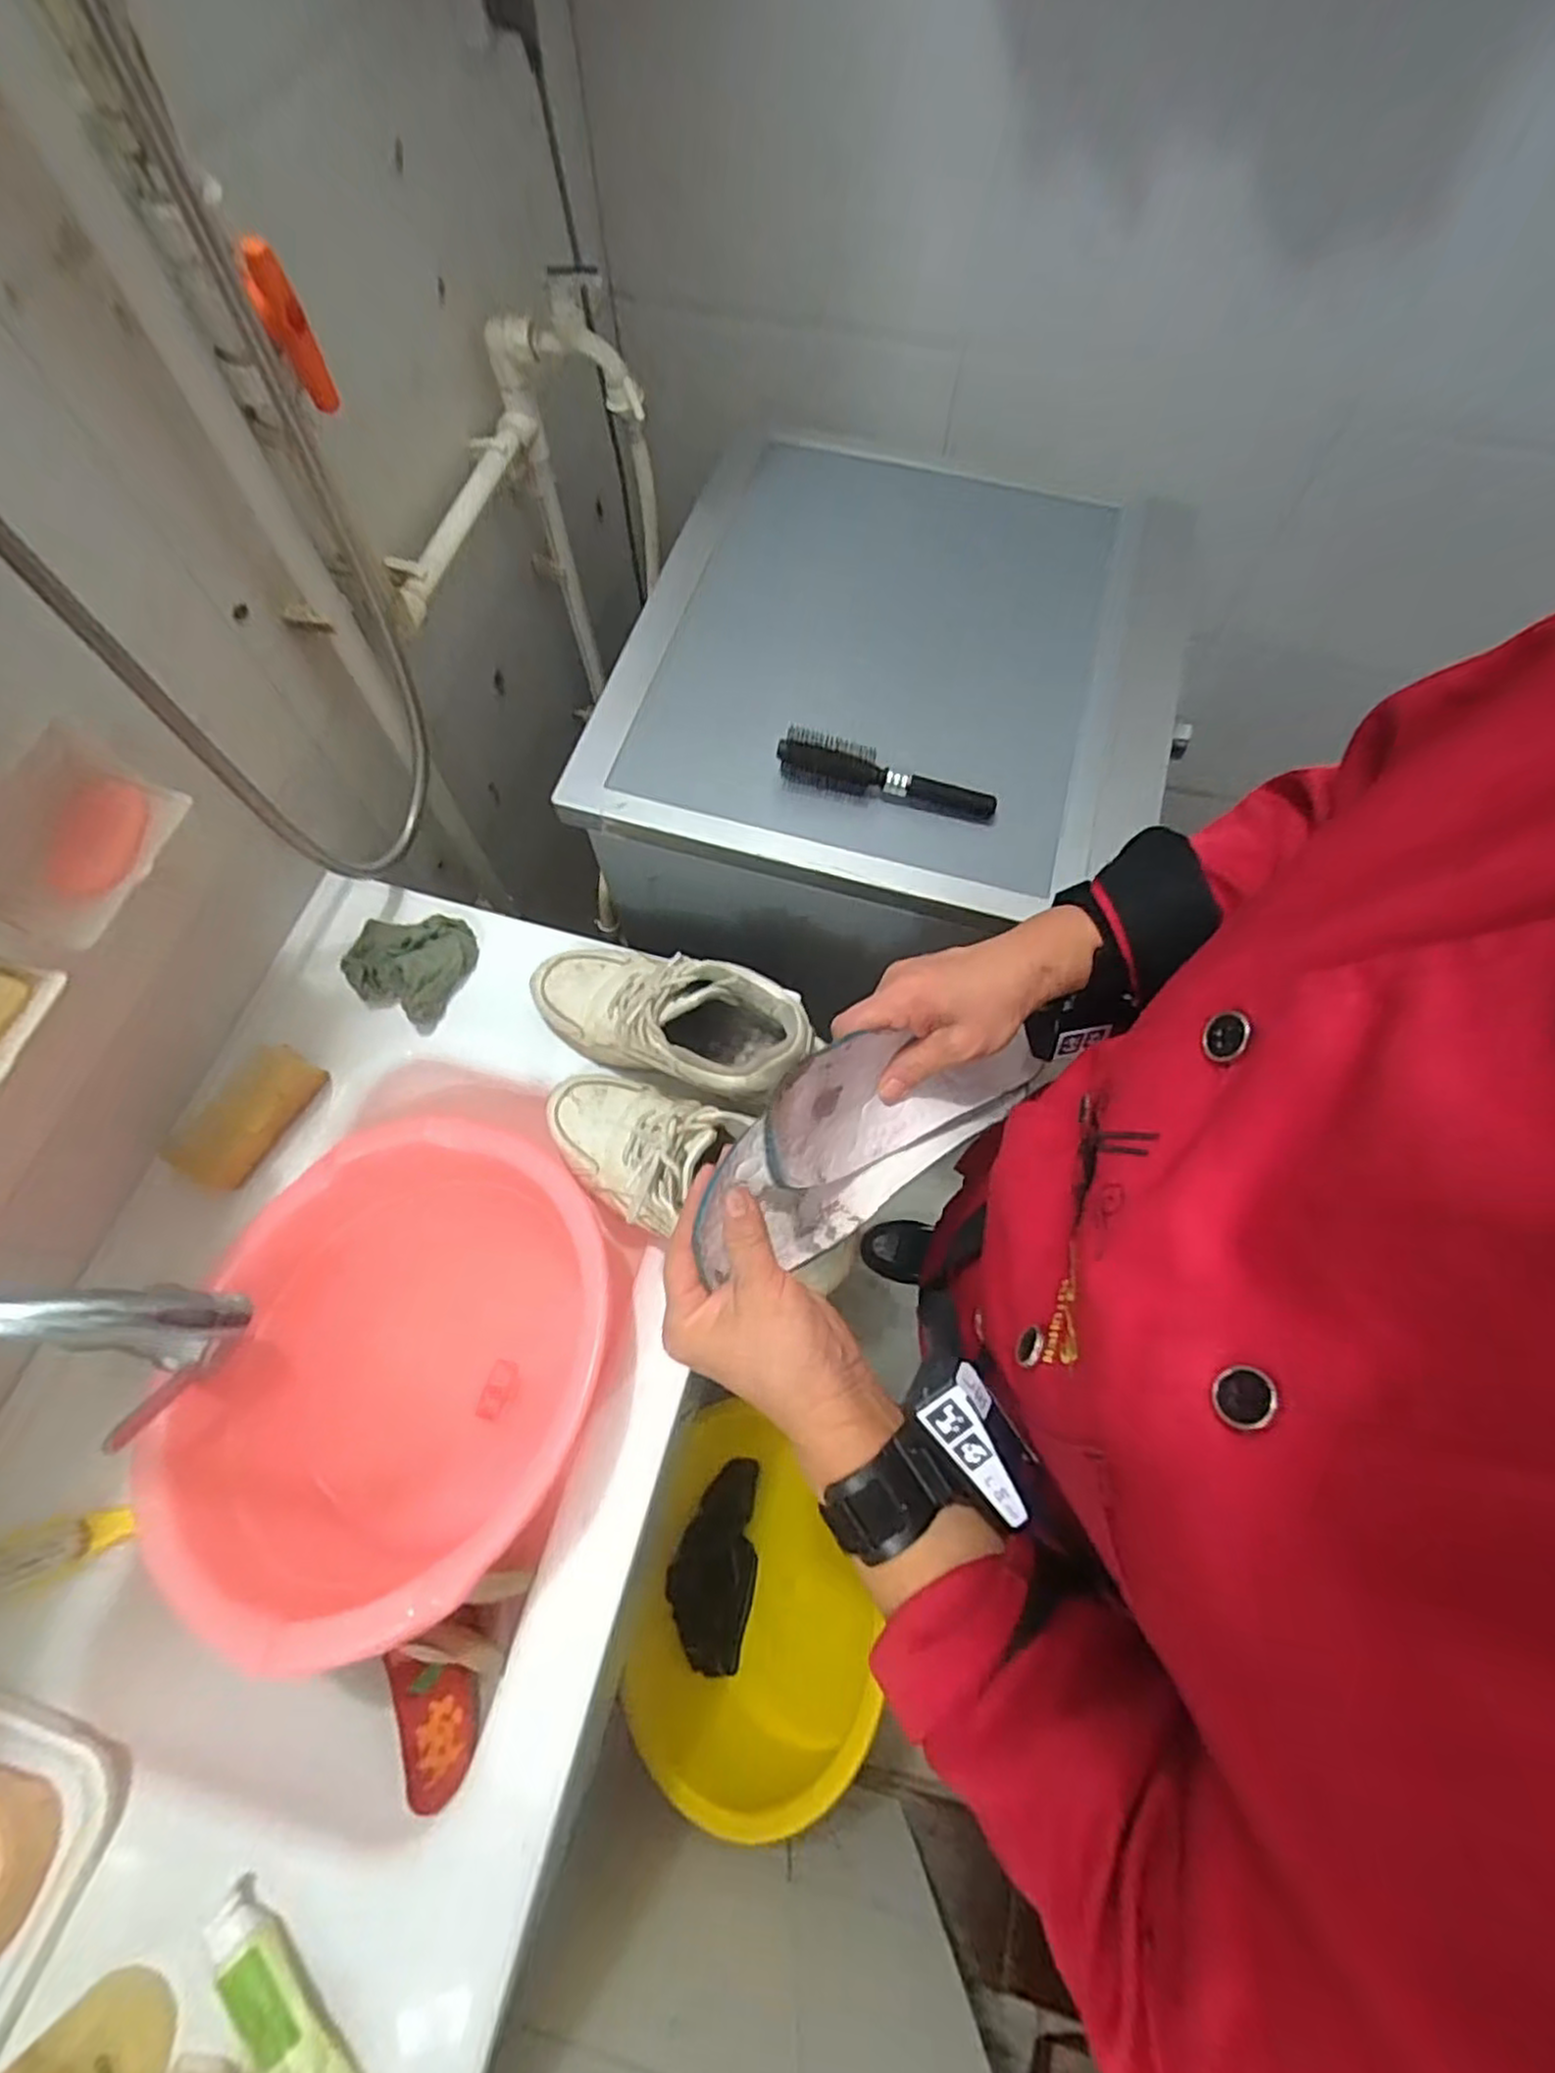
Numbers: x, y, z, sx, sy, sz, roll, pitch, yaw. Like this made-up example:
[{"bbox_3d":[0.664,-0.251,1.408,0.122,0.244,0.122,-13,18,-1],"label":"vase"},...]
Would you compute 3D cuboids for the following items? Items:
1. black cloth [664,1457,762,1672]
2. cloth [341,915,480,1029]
[{"bbox_3d":[-0.079,0.658,0.952,0.106,0.056,0.218,8,53,2],"label":"black cloth"},{"bbox_3d":[-0.337,-0.072,0.692,0.106,0.037,0.105,22,69,7],"label":"cloth"}]

